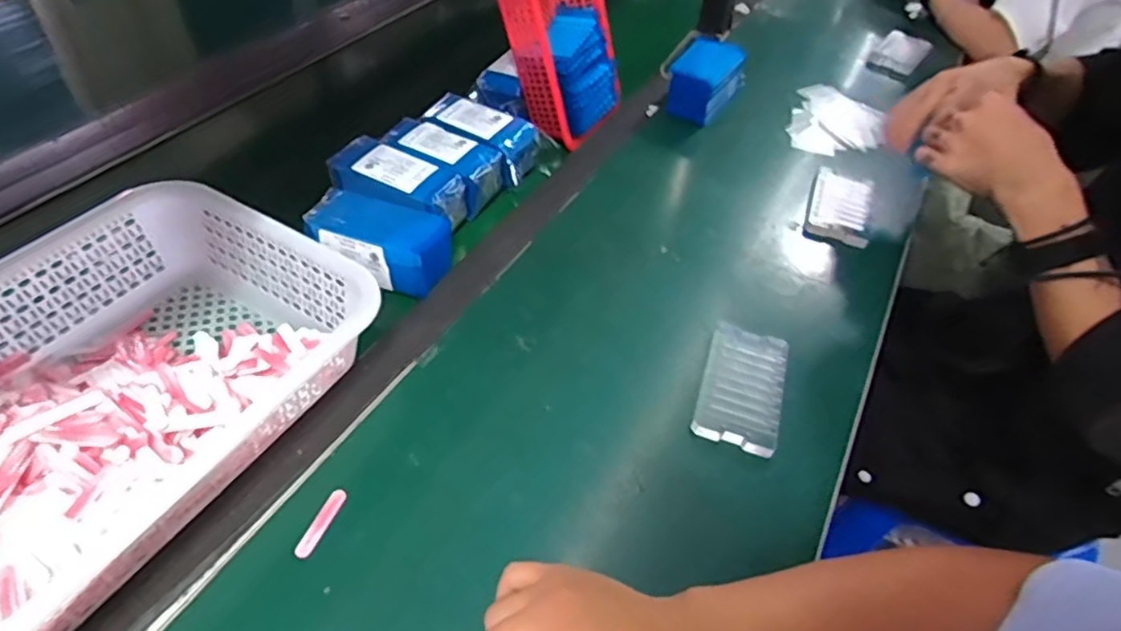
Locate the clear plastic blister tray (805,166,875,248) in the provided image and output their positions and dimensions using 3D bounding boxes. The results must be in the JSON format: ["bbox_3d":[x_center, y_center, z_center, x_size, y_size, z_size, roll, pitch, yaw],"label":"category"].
[{"bbox_3d":[0.332,-0.131,0.763,0.067,0.011,0.143,19,47,12],"label":"clear plastic blister tray"}]

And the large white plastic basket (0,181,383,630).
[{"bbox_3d":[-0.343,0.055,0.463,0.250,0.081,0.350,24,49,16],"label":"large white plastic basket"}]

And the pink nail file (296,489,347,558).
[{"bbox_3d":[-0.167,0.144,0.452,0.011,0.004,0.051,18,47,11],"label":"pink nail file"}]

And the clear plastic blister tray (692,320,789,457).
[{"bbox_3d":[0.159,0.061,0.562,0.068,0.014,0.124,17,47,10],"label":"clear plastic blister tray"}]

